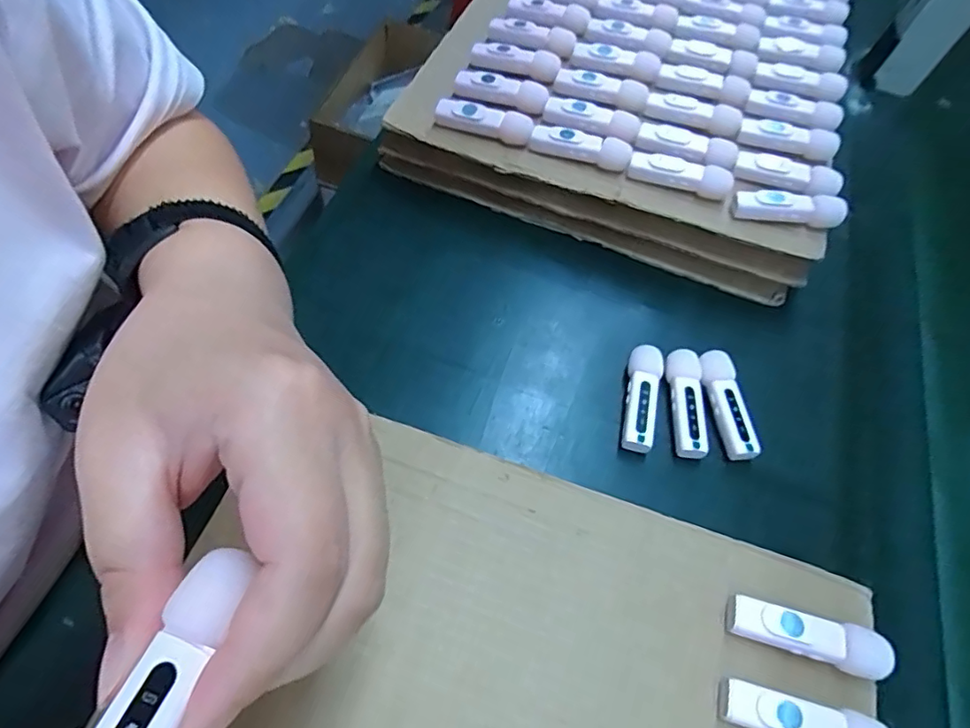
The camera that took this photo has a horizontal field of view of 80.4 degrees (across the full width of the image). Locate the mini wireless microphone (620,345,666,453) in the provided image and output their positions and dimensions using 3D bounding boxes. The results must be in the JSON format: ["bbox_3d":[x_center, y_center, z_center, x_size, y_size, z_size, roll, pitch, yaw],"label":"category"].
[{"bbox_3d":[0.088,0.021,0.331,0.019,0.021,0.063,18,59,1],"label":"mini wireless microphone"}]

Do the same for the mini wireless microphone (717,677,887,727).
[{"bbox_3d":[0.126,0.142,0.228,0.063,0.014,0.018,20,59,2],"label":"mini wireless microphone"}]

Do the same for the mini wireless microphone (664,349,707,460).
[{"bbox_3d":[0.113,0.023,0.329,0.020,0.015,0.063,11,59,-3],"label":"mini wireless microphone"}]

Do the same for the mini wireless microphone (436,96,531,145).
[{"bbox_3d":[-0.001,-0.162,0.381,0.065,0.016,0.018,17,59,0],"label":"mini wireless microphone"}]

